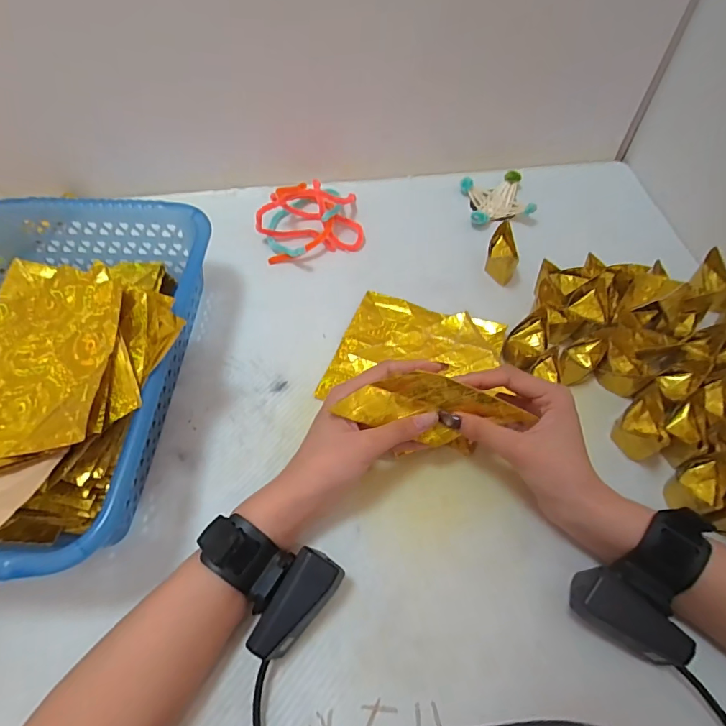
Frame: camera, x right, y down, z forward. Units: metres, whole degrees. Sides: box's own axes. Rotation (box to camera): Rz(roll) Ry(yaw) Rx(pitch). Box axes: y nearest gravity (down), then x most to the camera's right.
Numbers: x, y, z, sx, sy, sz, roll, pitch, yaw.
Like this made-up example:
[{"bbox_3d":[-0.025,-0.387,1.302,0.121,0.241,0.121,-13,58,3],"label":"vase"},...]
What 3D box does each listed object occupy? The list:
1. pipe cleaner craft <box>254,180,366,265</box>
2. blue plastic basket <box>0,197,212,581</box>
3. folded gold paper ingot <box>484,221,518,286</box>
[{"bbox_3d":[-0.059,-0.175,0.502,0.126,0.072,0.101,-22,62,-14],"label":"pipe cleaner craft"},{"bbox_3d":[-0.266,0.001,0.375,0.232,0.094,0.326,2,59,0],"label":"blue plastic basket"},{"bbox_3d":[0.152,-0.118,0.484,0.029,0.023,0.064,3,88,1],"label":"folded gold paper ingot"}]

